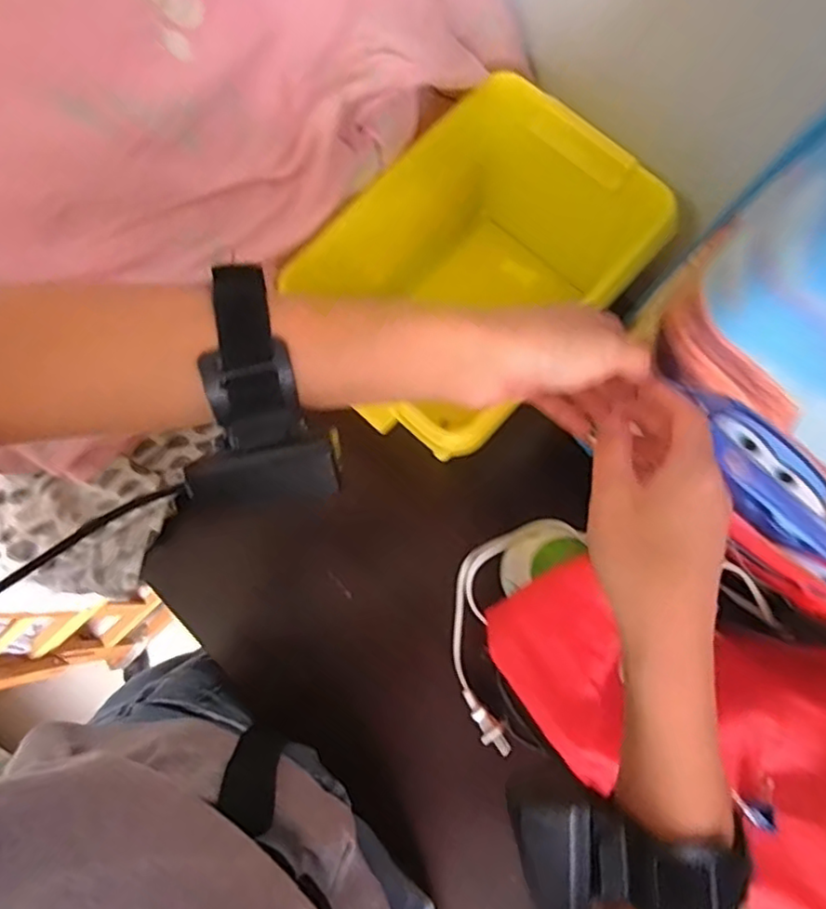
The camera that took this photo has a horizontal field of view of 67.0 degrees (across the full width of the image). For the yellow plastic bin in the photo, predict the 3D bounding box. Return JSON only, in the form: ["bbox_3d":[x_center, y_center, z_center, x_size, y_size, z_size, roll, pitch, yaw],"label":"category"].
[{"bbox_3d":[0.057,-0.146,0.544,0.193,0.162,0.294,43,82,9],"label":"yellow plastic bin"}]

